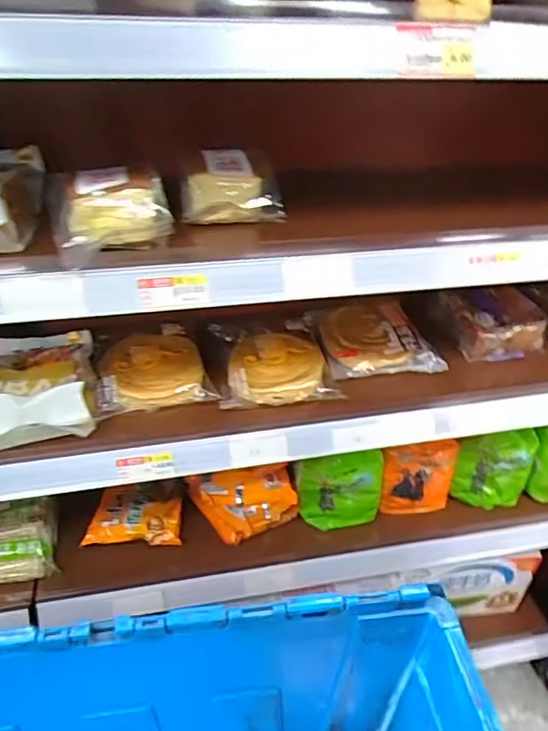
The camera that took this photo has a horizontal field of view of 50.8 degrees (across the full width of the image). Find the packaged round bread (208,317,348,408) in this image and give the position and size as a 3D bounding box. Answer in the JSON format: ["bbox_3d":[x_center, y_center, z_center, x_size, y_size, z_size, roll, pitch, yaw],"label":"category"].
[{"bbox_3d":[-0.002,-0.009,0.776,0.146,0.033,0.154,-4,37,-10],"label":"packaged round bread"}]

